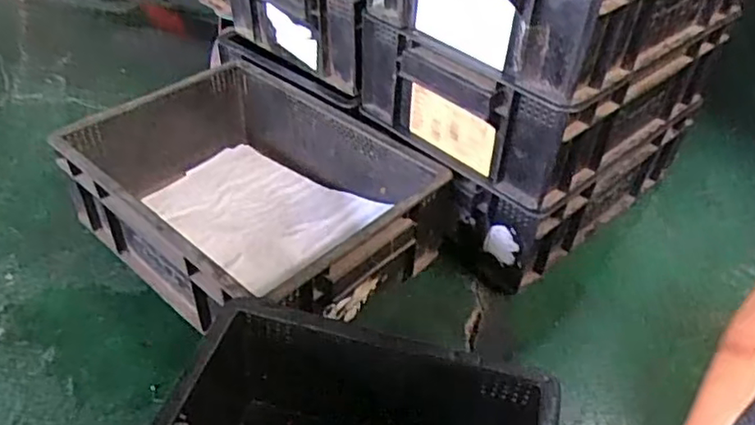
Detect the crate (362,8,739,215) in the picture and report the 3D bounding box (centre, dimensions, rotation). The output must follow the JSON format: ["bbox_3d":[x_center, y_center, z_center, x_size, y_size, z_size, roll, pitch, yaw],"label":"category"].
[{"bbox_3d":[0.177,-0.151,0.672,0.322,0.110,0.241,-27,48,-30],"label":"crate"}]

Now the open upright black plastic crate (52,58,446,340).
[{"bbox_3d":[-0.128,-0.011,0.658,0.337,0.119,0.243,32,48,31],"label":"open upright black plastic crate"}]

